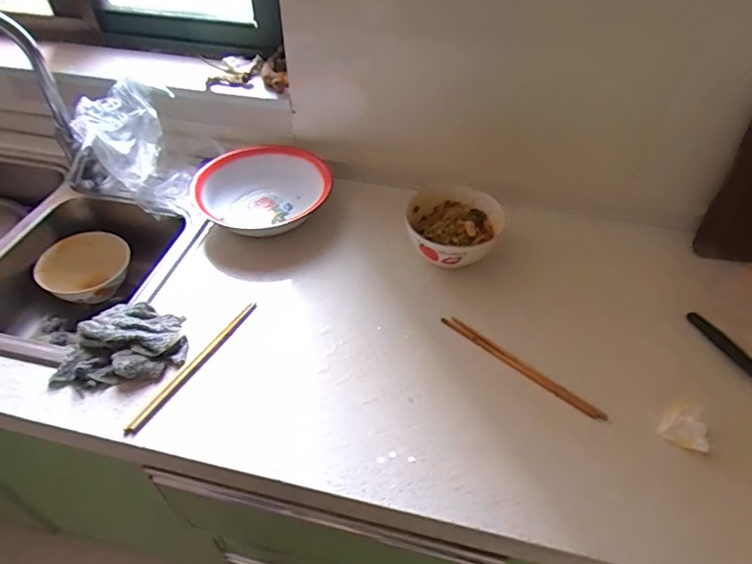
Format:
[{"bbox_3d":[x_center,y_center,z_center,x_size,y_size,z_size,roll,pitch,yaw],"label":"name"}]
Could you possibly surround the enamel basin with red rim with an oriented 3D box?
[{"bbox_3d":[-0.198,-0.159,0.923,0.219,0.072,0.224,1,46,-1],"label":"enamel basin with red rim"}]

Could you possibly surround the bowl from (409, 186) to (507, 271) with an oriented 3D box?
[{"bbox_3d":[0.120,-0.087,0.835,0.145,0.053,0.158,1,46,-1],"label":"bowl"}]

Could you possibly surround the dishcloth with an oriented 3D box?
[{"bbox_3d":[-0.347,0.081,0.709,0.164,0.047,0.128,-10,47,-11],"label":"dishcloth"}]

